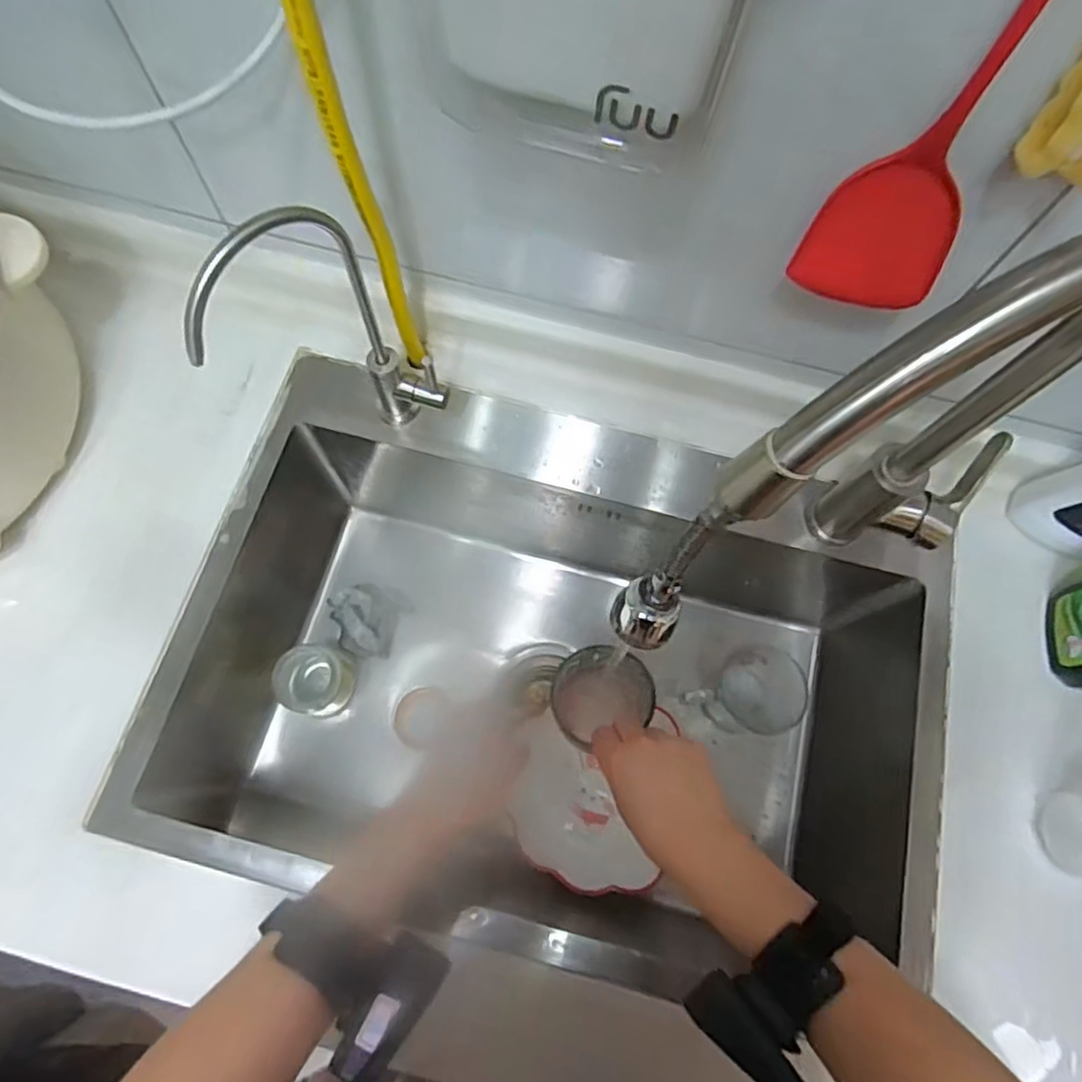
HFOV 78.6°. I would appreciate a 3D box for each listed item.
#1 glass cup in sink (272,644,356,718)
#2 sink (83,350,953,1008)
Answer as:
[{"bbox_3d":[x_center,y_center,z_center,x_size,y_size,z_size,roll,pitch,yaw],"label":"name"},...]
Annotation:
[{"bbox_3d":[-0.243,0.152,0.715,0.065,0.084,0.068,1,71,-2],"label":"glass cup in sink"},{"bbox_3d":[0.011,0.148,0.688,0.646,0.279,0.485,15,71,3],"label":"sink"}]

